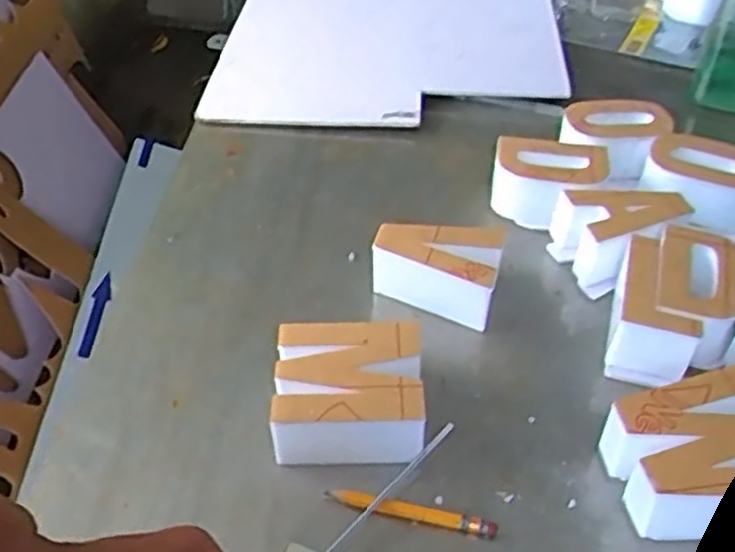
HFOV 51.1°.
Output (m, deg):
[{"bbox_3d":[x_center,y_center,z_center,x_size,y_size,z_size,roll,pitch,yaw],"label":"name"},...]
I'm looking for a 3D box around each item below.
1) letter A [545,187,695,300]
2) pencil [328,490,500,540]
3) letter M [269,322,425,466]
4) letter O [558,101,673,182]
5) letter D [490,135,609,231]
[{"bbox_3d":[0.184,-0.031,0.558,0.085,0.051,0.066,-12,45,-13],"label":"letter A"},{"bbox_3d":[0.023,0.127,0.413,0.090,0.006,0.007,10,45,10],"label":"pencil"},{"bbox_3d":[-0.011,0.069,0.448,0.083,0.045,0.075,0,44,0],"label":"letter M"},{"bbox_3d":[0.199,-0.110,0.630,0.086,0.046,0.058,9,44,9],"label":"letter O"},{"bbox_3d":[0.137,-0.073,0.595,0.084,0.042,0.063,15,46,15],"label":"letter D"}]

